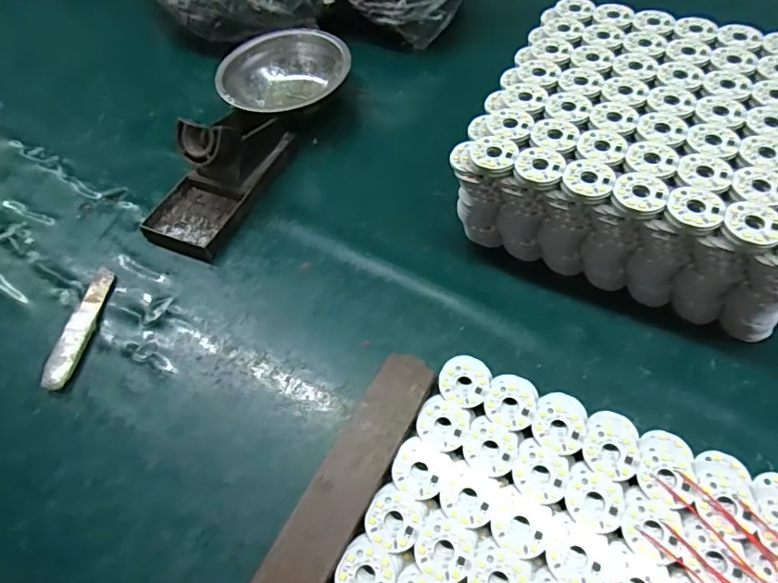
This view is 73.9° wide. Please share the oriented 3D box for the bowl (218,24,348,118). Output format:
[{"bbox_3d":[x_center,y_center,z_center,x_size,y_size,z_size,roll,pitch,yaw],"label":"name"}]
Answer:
[{"bbox_3d":[-0.103,-0.209,0.516,0.120,0.048,0.120,-2,56,4],"label":"bowl"}]

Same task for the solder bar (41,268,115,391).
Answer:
[{"bbox_3d":[-0.231,0.025,0.388,0.019,0.005,0.103,1,52,6],"label":"solder bar"}]

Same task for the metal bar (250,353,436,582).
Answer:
[{"bbox_3d":[-0.032,0.120,0.290,0.036,0.015,0.197,21,57,20],"label":"metal bar"}]

